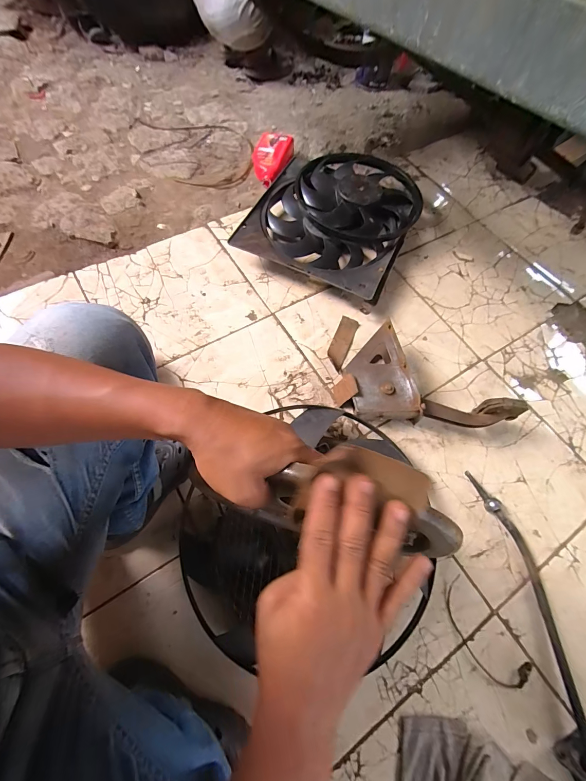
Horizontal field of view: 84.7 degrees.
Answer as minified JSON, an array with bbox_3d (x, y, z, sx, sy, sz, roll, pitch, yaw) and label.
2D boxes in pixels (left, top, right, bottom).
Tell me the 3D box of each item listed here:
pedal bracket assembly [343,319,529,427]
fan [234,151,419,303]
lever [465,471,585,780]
[{"bbox_3d":[0.311,-0.030,0.765,0.364,0.115,0.229,6,66,2],"label":"pedal bracket assembly"},{"bbox_3d":[0.136,-0.546,0.989,0.436,0.107,0.562,23,68,9],"label":"fan"},{"bbox_3d":[0.460,0.442,0.566,0.114,0.106,0.596,-9,67,-5],"label":"lever"}]

